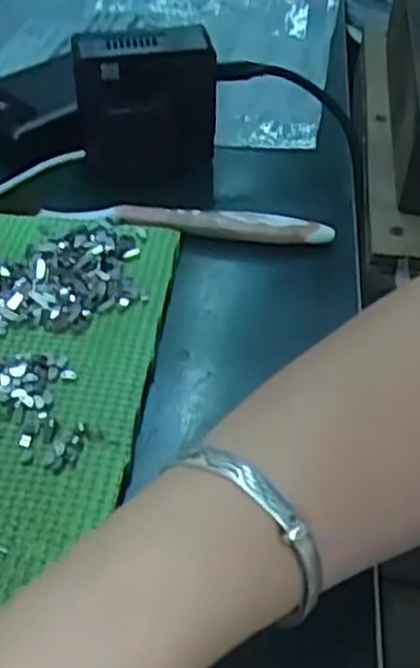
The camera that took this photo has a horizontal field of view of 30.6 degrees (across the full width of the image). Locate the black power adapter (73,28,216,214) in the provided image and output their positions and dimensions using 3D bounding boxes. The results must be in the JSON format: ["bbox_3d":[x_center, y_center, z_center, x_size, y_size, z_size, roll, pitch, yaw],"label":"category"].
[{"bbox_3d":[-0.035,-0.120,0.433,0.074,0.091,0.032,0,44,-2],"label":"black power adapter"}]

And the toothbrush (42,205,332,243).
[{"bbox_3d":[-0.012,-0.058,0.395,0.148,0.012,0.012,5,44,3],"label":"toothbrush"}]

